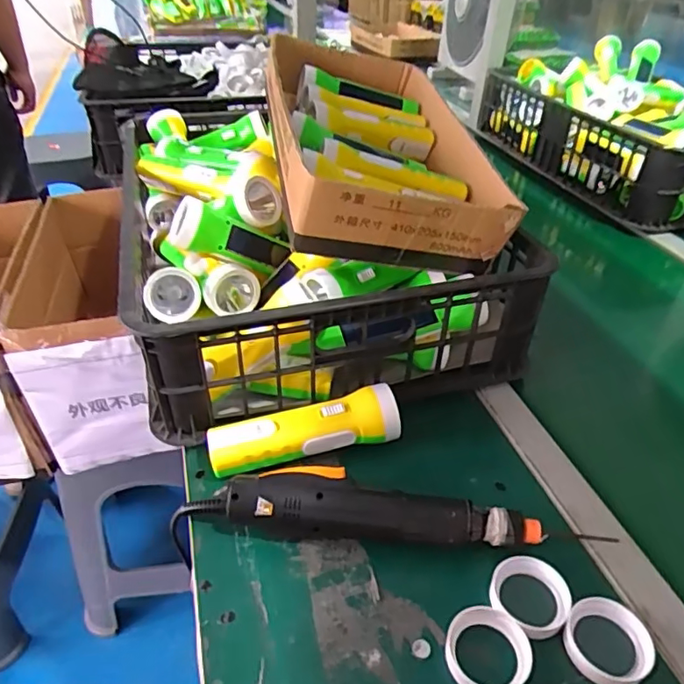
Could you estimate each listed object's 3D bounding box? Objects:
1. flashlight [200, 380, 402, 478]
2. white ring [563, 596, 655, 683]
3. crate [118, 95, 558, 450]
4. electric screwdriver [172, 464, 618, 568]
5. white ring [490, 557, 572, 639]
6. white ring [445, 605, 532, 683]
[{"bbox_3d":[-0.033,0.083,0.496,0.176,0.048,0.045,-9,38,-12],"label":"flashlight"},{"bbox_3d":[0.181,0.203,0.373,0.059,0.013,0.053,-27,45,-31],"label":"white ring"},{"bbox_3d":[-0.058,-0.148,0.710,0.393,0.161,0.561,-10,39,-13],"label":"crate"},{"bbox_3d":[0.031,0.133,0.432,0.336,0.045,0.048,1,37,1],"label":"electric screwdriver"},{"bbox_3d":[0.136,0.181,0.394,0.053,0.010,0.056,0,37,0],"label":"white ring"},{"bbox_3d":[0.097,0.205,0.363,0.054,0.013,0.055,0,37,0],"label":"white ring"}]

